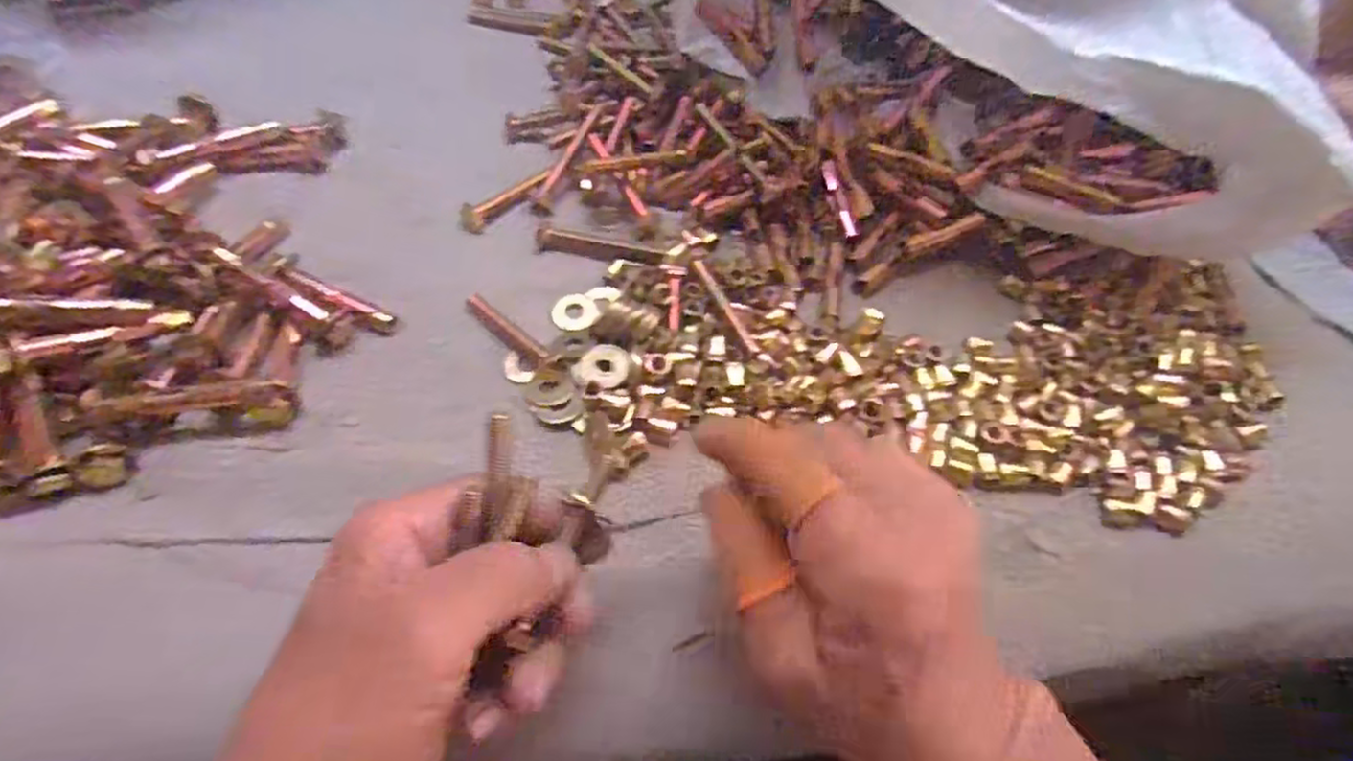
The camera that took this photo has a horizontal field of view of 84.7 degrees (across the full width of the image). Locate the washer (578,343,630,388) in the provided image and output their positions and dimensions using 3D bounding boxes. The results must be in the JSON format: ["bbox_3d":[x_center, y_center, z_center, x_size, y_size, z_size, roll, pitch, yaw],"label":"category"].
[{"bbox_3d":[-0.030,-0.007,0.314,0.020,0.004,0.021,1,55,-1],"label":"washer"}]

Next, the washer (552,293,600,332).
[{"bbox_3d":[-0.047,-0.032,0.346,0.021,0.004,0.021,1,61,-1],"label":"washer"}]

